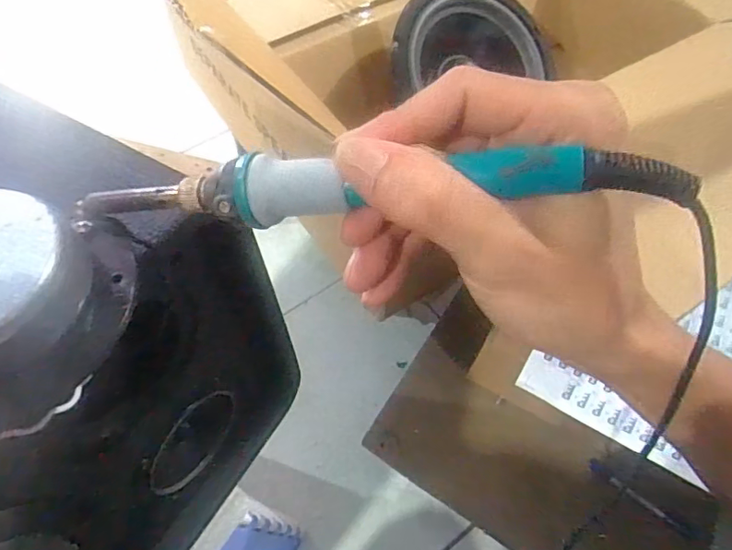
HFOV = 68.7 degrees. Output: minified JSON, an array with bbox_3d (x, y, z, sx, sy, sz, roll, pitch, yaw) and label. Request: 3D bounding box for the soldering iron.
[{"bbox_3d":[-0.007,-0.028,0.174,0.206,0.019,0.019,-1,58,14],"label":"soldering iron"}]

